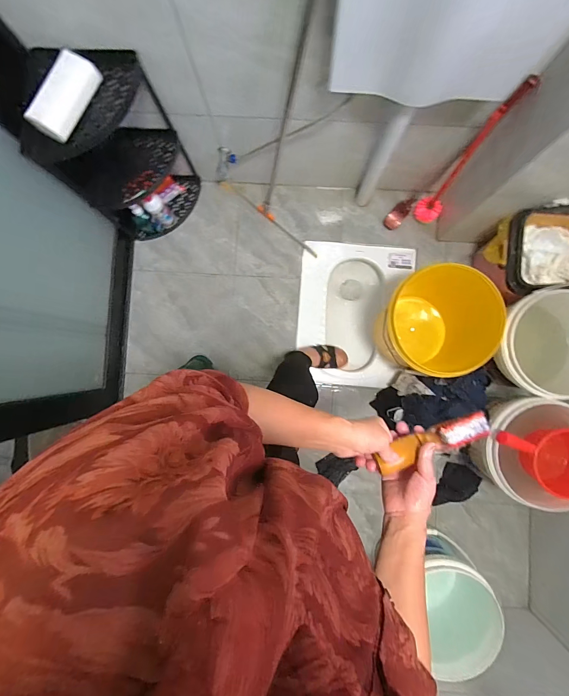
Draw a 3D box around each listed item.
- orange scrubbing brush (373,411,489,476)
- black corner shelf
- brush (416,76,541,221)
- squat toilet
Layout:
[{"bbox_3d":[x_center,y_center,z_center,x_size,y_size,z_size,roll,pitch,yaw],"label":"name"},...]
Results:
[{"bbox_3d":[0.239,0.151,0.530,0.202,0.029,0.041,-18,86,-10],"label":"orange scrubbing brush"},{"bbox_3d":[-0.457,-0.554,1.038,0.270,0.557,0.274,4,88,1],"label":"black corner shelf"},{"bbox_3d":[0.532,-0.531,0.994,0.082,0.539,0.089,0,86,1],"label":"brush"},{"bbox_3d":[0.260,-0.128,1.328,0.404,0.159,0.539,5,88,1],"label":"squat toilet"}]

